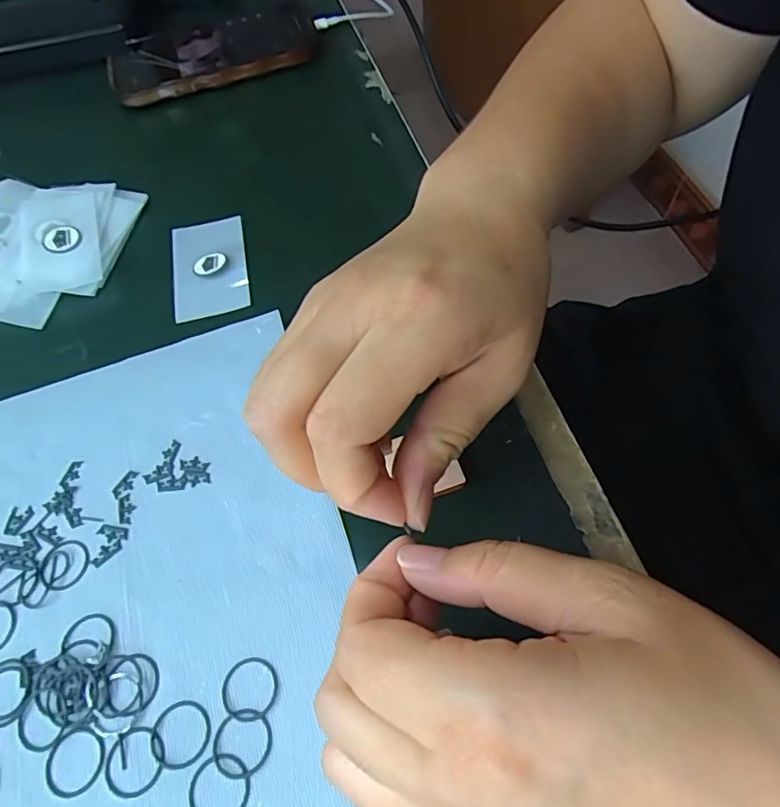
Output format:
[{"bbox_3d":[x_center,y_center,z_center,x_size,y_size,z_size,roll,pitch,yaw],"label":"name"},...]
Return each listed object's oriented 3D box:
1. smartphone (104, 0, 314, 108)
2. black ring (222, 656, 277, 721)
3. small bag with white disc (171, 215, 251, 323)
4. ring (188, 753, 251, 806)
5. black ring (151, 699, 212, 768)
[{"bbox_3d":[-0.133,-0.264,0.409,0.152,0.013,0.080,-17,60,-5],"label":"smartphone"},{"bbox_3d":[-0.051,0.103,0.197,0.021,0.004,0.020,-2,60,4],"label":"black ring"},{"bbox_3d":[-0.101,-0.078,0.305,0.040,0.004,0.071,-13,60,-3],"label":"small bag with white disc"},{"bbox_3d":[-0.057,0.129,0.182,0.021,0.004,0.020,-2,60,4],"label":"ring"},{"bbox_3d":[-0.074,0.116,0.192,0.021,0.004,0.021,-2,60,4],"label":"black ring"}]

